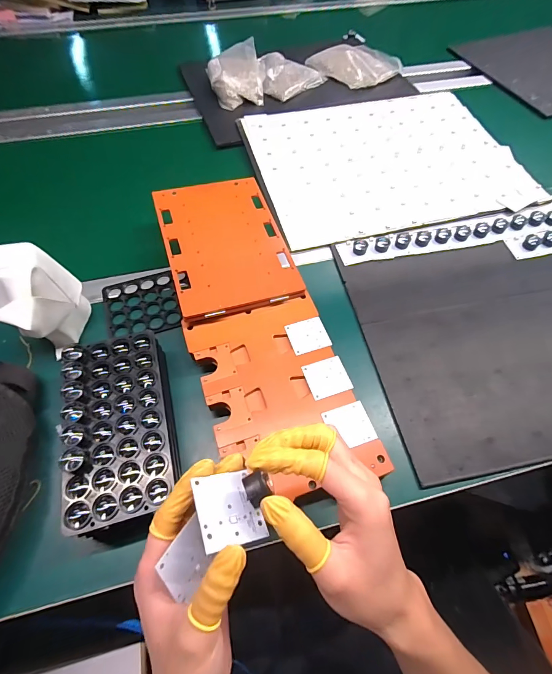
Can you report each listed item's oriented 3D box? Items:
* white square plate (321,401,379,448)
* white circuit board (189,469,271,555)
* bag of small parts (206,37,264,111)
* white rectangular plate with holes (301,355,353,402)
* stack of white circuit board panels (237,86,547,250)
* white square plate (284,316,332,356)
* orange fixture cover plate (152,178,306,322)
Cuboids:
[{"bbox_3d":[0.081,0.096,0.382,0.046,0.004,0.045,-17,62,-10],"label":"white square plate"},{"bbox_3d":[-0.031,0.114,0.233,0.042,0.004,0.044,4,43,-33],"label":"white circuit board"},{"bbox_3d":[-0.088,-0.567,0.769,0.113,0.052,0.148,-11,61,-7],"label":"bag of small parts"},{"bbox_3d":[0.060,0.047,0.410,0.047,0.004,0.044,-16,62,-10],"label":"white rectangular plate with holes"},{"bbox_3d":[0.204,-0.339,0.668,0.473,0.009,0.357,-12,61,-7],"label":"stack of white circuit board panels"},{"bbox_3d":[0.040,-0.002,0.439,0.047,0.004,0.044,-15,62,-9],"label":"white square plate"},{"bbox_3d":[-0.073,-0.137,0.496,0.159,0.017,0.232,-16,62,-10],"label":"orange fixture cover plate"}]

